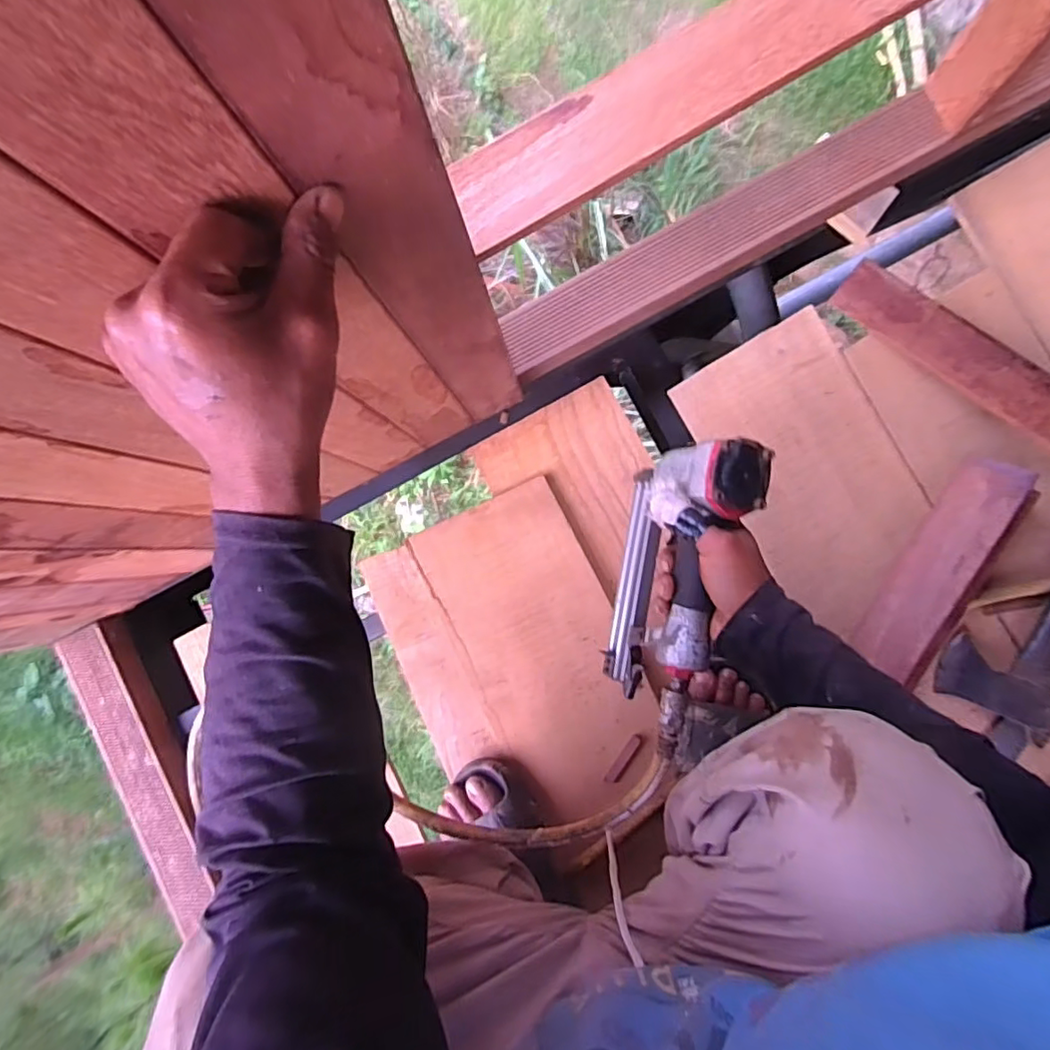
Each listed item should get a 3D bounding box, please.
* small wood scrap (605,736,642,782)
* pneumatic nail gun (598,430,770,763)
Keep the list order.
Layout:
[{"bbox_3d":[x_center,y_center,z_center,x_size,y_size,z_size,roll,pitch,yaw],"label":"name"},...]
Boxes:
[{"bbox_3d":[0.116,0.274,0.691,0.013,0.005,0.066,34,91,5],"label":"small wood scrap"},{"bbox_3d":[0.129,0.057,0.527,0.087,0.139,0.252,13,89,5],"label":"pneumatic nail gun"}]

